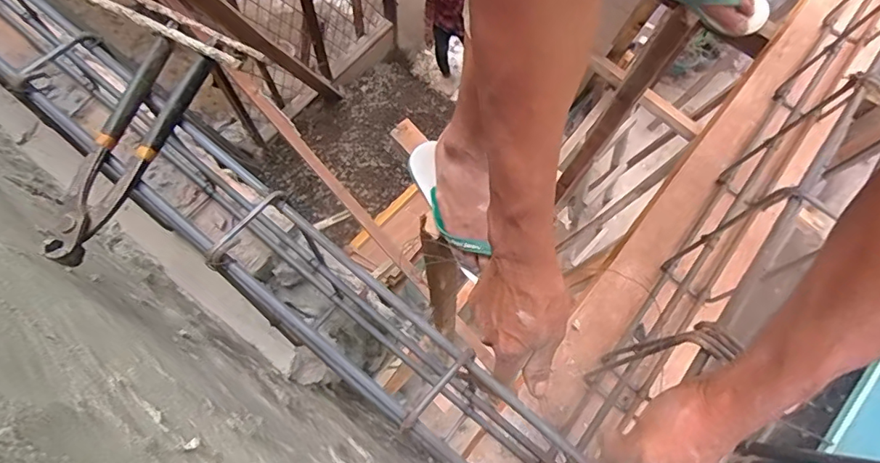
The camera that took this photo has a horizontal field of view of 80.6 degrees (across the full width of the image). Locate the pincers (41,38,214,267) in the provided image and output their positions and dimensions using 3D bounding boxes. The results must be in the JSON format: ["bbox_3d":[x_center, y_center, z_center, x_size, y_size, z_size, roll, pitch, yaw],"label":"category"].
[{"bbox_3d":[-0.244,-0.067,0.408,0.046,0.022,0.196,15,72,2],"label":"pincers"}]

